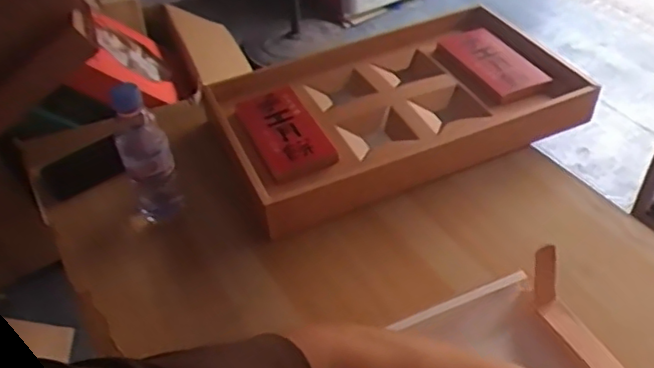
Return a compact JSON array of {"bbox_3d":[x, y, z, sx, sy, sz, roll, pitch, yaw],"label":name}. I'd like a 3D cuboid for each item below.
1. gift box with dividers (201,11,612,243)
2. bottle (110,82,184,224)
[{"bbox_3d":[0.096,-0.118,0.860,0.487,0.050,0.287,-19,45,-17],"label":"gift box with dividers"},{"bbox_3d":[-0.208,-0.032,0.716,0.055,0.169,0.049,-17,44,-15],"label":"bottle"}]

